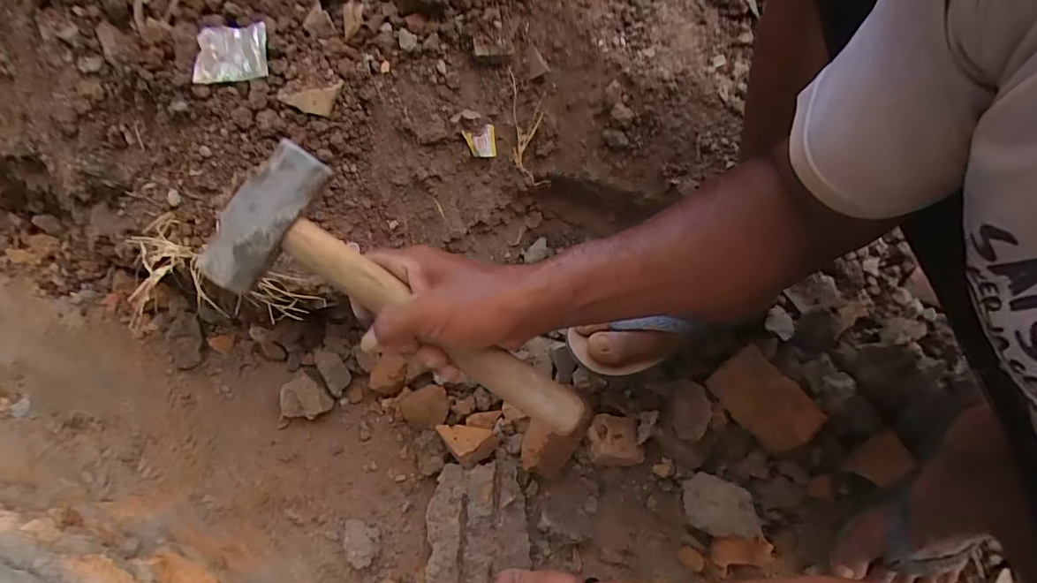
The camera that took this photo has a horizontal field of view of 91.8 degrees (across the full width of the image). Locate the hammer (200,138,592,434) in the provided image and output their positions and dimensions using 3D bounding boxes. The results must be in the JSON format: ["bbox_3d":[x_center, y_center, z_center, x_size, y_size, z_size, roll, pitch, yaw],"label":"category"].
[{"bbox_3d":[-0.068,0.019,0.349,0.277,0.033,0.093,35,72,-11],"label":"hammer"}]

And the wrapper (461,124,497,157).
[{"bbox_3d":[-0.039,-0.162,0.546,0.033,0.009,0.033,-25,101,-22],"label":"wrapper"}]

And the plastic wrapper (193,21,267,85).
[{"bbox_3d":[-0.295,-0.246,0.517,0.088,0.006,0.060,1,84,11],"label":"plastic wrapper"}]

